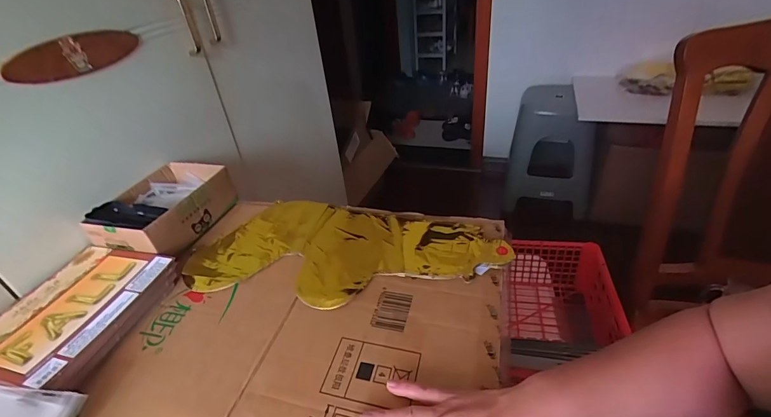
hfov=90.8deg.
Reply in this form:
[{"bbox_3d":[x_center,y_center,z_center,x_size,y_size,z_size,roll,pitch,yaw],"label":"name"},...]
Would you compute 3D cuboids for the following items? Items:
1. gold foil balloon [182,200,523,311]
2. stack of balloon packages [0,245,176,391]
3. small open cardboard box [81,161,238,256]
[{"bbox_3d":[-0.055,0.058,0.532,0.415,0.009,0.195,5,37,16],"label":"gold foil balloon"},{"bbox_3d":[-0.386,0.128,0.471,0.177,0.031,0.193,3,36,13],"label":"stack of balloon packages"},{"bbox_3d":[-0.350,0.002,0.604,0.137,0.066,0.179,6,37,17],"label":"small open cardboard box"}]

